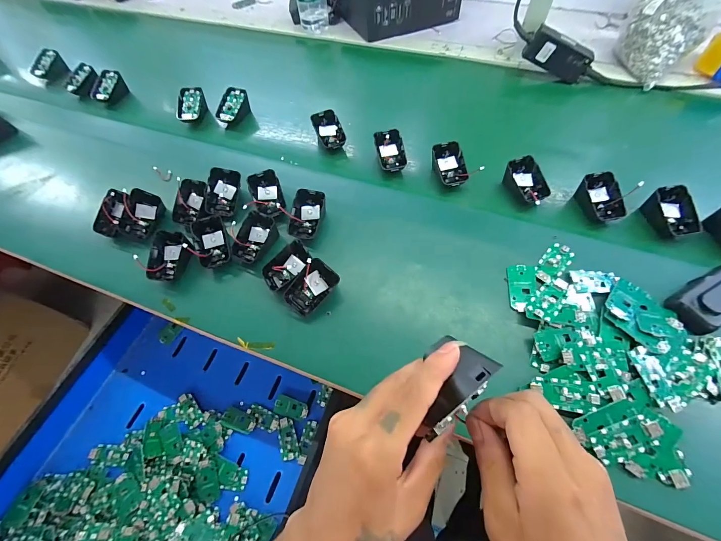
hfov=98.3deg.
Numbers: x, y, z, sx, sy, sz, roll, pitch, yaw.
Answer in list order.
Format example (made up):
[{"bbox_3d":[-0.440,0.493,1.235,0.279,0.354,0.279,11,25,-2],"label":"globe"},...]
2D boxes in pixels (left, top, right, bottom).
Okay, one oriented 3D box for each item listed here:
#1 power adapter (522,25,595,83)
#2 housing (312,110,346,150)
[{"bbox_3d":[0.367,-0.399,0.579,0.117,0.051,0.028,25,63,-4],"label":"power adapter"},{"bbox_3d":[-0.055,-0.237,0.539,0.045,0.043,0.067,-21,62,-9],"label":"housing"}]

